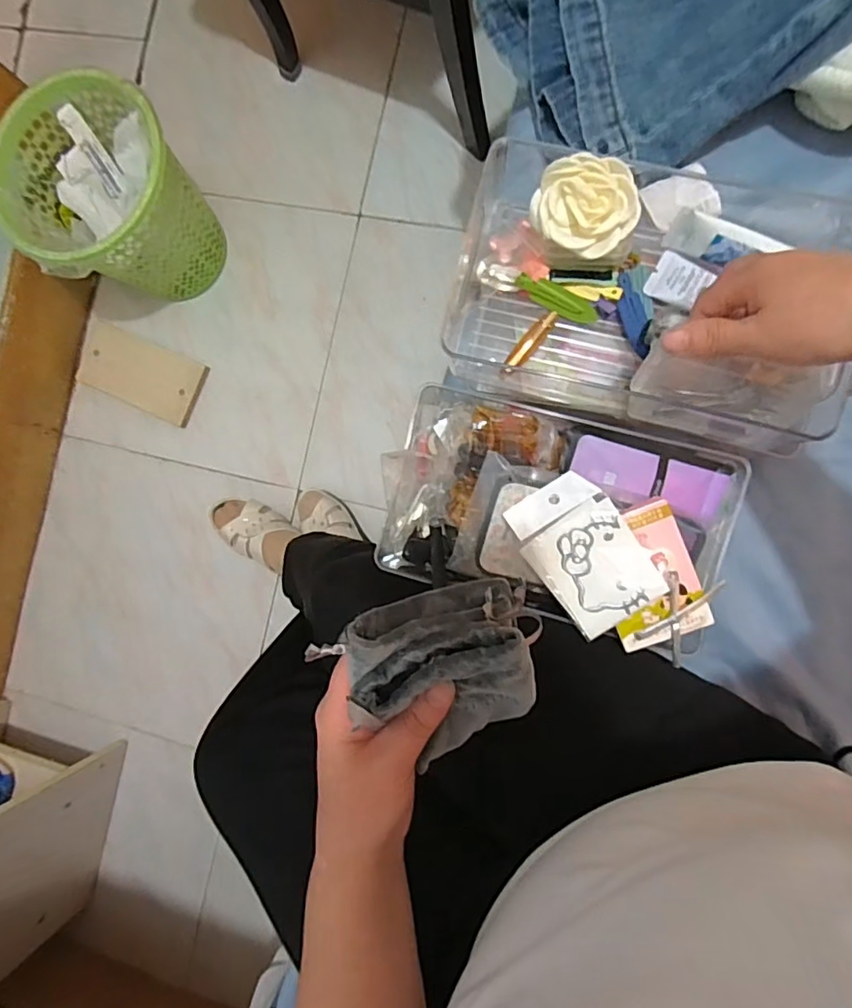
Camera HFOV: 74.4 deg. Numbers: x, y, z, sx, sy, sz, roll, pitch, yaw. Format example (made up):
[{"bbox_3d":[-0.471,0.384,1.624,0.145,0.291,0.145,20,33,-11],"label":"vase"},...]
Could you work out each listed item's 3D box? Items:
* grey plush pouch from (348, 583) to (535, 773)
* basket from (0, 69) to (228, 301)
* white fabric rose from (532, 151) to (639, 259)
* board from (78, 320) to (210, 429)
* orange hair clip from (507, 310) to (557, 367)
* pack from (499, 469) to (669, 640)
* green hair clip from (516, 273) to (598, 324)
[{"bbox_3d":[0.012,0.093,0.301,0.089,0.056,0.091,-17,85,9],"label":"grey plush pouch"},{"bbox_3d":[-0.483,-0.476,0.910,0.259,0.270,0.250,0,88,10],"label":"basket"},{"bbox_3d":[0.109,-0.204,0.382,0.067,0.030,0.056,31,124,1],"label":"white fabric rose"},{"bbox_3d":[-0.528,-0.242,1.041,0.246,0.012,0.123,24,92,10],"label":"board"},{"bbox_3d":[0.082,-0.126,0.432,0.014,0.009,0.050,44,108,8],"label":"orange hair clip"},{"bbox_3d":[0.114,0.035,0.405,0.071,0.014,0.108,-35,83,7],"label":"pack"},{"bbox_3d":[0.099,-0.154,0.424,0.066,0.012,0.017,26,92,-4],"label":"green hair clip"}]

